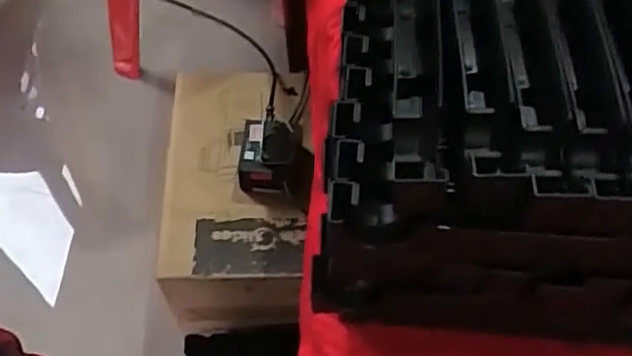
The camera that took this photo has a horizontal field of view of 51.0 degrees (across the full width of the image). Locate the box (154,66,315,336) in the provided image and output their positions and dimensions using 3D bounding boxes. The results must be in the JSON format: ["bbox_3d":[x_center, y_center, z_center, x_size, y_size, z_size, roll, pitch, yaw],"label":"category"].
[{"bbox_3d":[-0.095,0.016,0.902,0.193,0.134,0.332,-2,57,-2],"label":"box"}]

